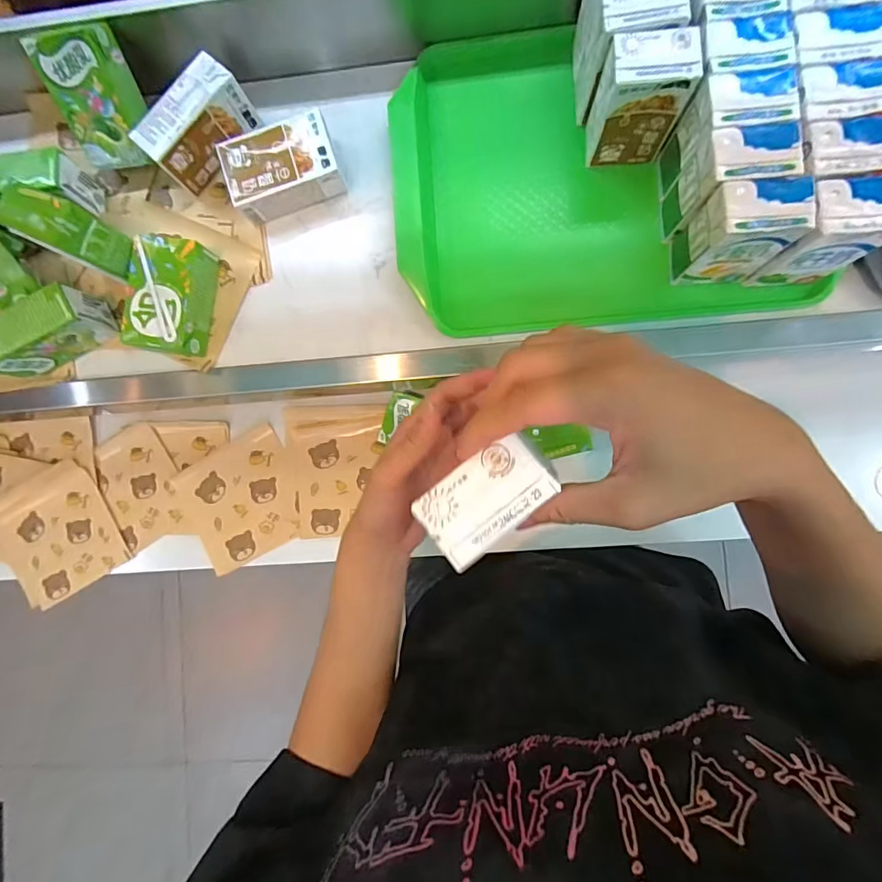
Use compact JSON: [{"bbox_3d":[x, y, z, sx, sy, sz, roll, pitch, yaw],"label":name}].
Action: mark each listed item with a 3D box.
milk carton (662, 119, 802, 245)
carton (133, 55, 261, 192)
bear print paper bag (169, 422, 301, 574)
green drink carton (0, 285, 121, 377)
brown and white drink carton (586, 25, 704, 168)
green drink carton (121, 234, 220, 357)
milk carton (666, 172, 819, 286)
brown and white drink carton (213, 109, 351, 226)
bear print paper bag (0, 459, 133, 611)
[{"bbox_3d":[0.239,-0.213,0.409,0.067,0.102,0.042,-4,87,5],"label":"milk carton"},{"bbox_3d":[-0.239,-0.311,0.476,0.106,0.057,0.043,-44,85,2],"label":"carton"},{"bbox_3d":[-0.248,0.074,0.611,0.148,0.005,0.144,-29,85,3],"label":"bear print paper bag"},{"bbox_3d":[-0.395,-0.107,0.479,0.108,0.066,0.046,-28,85,3],"label":"green drink carton"},{"bbox_3d":[0.169,-0.292,0.420,0.069,0.102,0.042,4,88,5],"label":"brown and white drink carton"},{"bbox_3d":[-0.271,-0.143,0.485,0.066,0.044,0.108,9,88,5],"label":"green drink carton"},{"bbox_3d":[0.246,-0.171,0.404,0.067,0.099,0.042,-2,87,5],"label":"milk carton"},{"bbox_3d":[-0.157,-0.271,0.483,0.106,0.042,0.065,-18,86,4],"label":"brown and white drink carton"},{"bbox_3d":[-0.503,0.119,0.629,0.147,0.008,0.162,-33,85,3],"label":"bear print paper bag"}]

